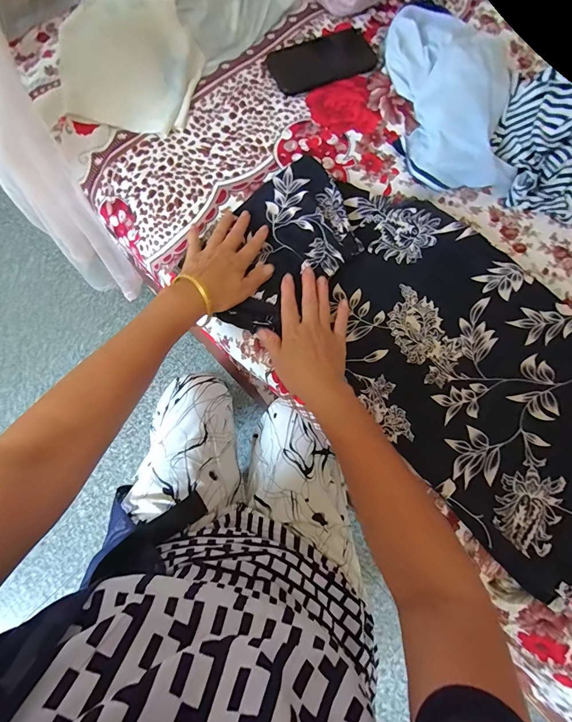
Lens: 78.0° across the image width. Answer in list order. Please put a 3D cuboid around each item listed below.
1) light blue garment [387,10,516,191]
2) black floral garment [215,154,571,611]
[{"bbox_3d":[0.237,-0.400,0.511,0.138,0.078,0.317,-4,75,-3],"label":"light blue garment"},{"bbox_3d":[0.172,-0.034,0.436,0.553,0.027,0.290,41,77,9],"label":"black floral garment"}]

